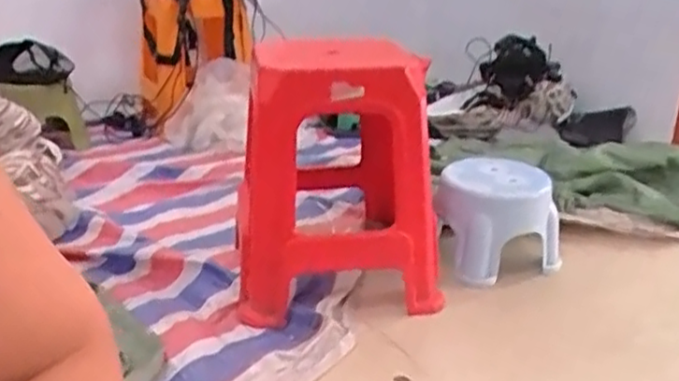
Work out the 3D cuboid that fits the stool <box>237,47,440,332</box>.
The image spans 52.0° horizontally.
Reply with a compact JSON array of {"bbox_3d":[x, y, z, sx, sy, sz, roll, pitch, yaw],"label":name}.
[{"bbox_3d":[-0.007,-0.023,1.352,0.361,0.477,0.399,0,22,-2],"label":"stool"}]

